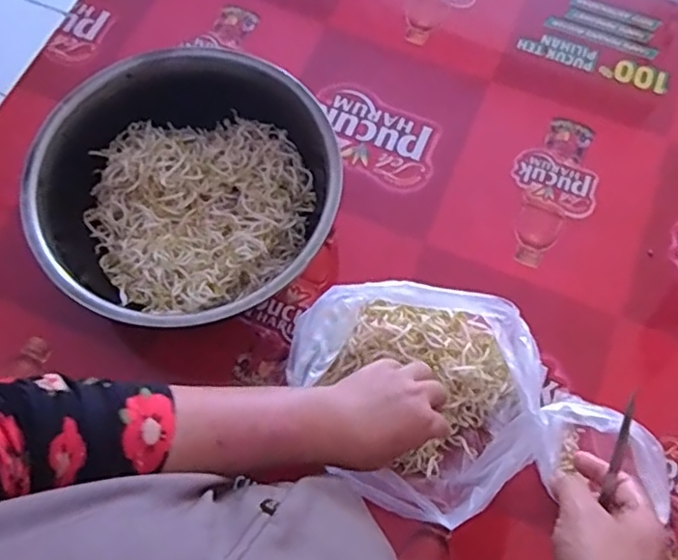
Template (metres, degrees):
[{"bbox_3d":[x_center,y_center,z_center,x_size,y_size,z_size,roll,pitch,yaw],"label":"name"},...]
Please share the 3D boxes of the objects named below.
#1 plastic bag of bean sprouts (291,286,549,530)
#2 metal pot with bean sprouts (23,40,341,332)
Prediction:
[{"bbox_3d":[0.063,0.109,0.569,0.206,0.109,0.193,4,70,1],"label":"plastic bag of bean sprouts"},{"bbox_3d":[-0.147,-0.081,0.651,0.287,0.126,0.288,0,70,0],"label":"metal pot with bean sprouts"}]

